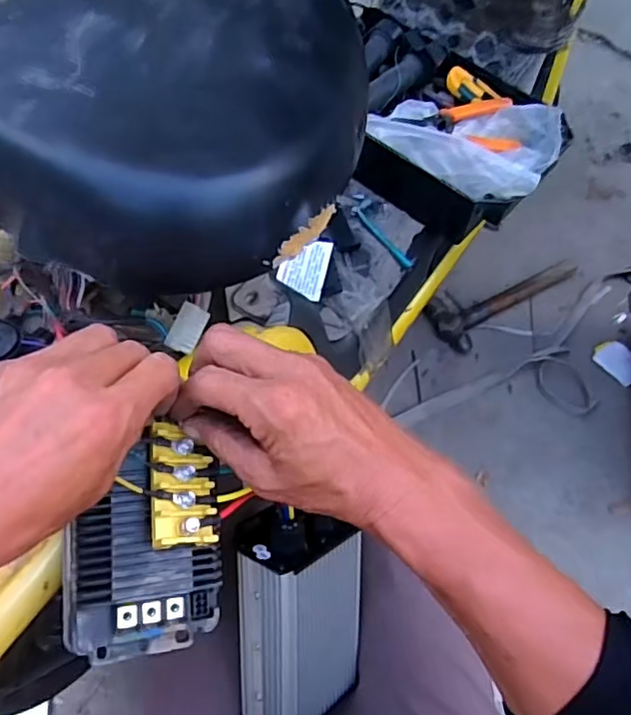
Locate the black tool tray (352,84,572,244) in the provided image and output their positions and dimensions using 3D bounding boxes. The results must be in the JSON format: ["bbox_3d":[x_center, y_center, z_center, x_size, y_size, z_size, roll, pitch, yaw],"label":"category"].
[{"bbox_3d":[0.185,-0.261,0.760,0.210,0.101,0.178,37,67,18],"label":"black tool tray"}]

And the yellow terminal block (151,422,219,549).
[{"bbox_3d":[-0.079,0.076,0.366,0.037,0.012,0.070,6,69,-26],"label":"yellow terminal block"}]

